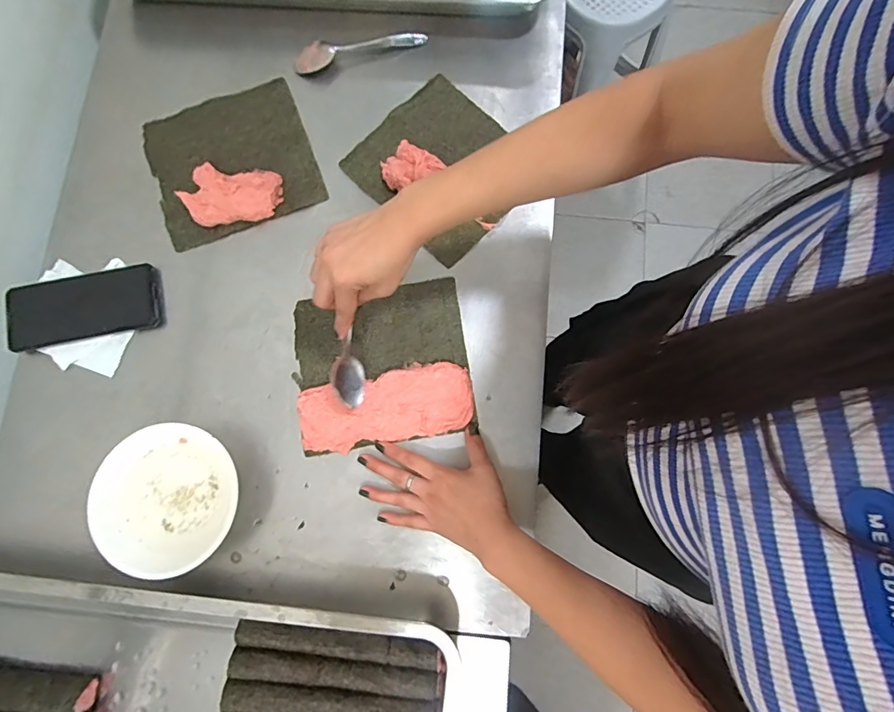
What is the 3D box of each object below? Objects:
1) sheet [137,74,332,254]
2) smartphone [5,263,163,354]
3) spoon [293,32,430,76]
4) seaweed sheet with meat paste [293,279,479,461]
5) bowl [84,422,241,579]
[{"bbox_3d":[-0.266,-0.242,0.547,0.190,0.031,0.171,-21,79,-5],"label":"sheet"},{"bbox_3d":[-0.422,-0.058,0.520,0.163,0.018,0.077,-12,79,-4],"label":"smartphone"},{"bbox_3d":[-0.112,-0.398,0.574,0.172,0.015,0.030,-16,79,-4],"label":"spoon"},{"bbox_3d":[-0.075,0.011,0.510,0.193,0.018,0.174,-11,78,-3],"label":"seaweed sheet with meat paste"},{"bbox_3d":[-0.294,0.150,0.471,0.135,0.038,0.145,0,78,-1],"label":"bowl"}]

